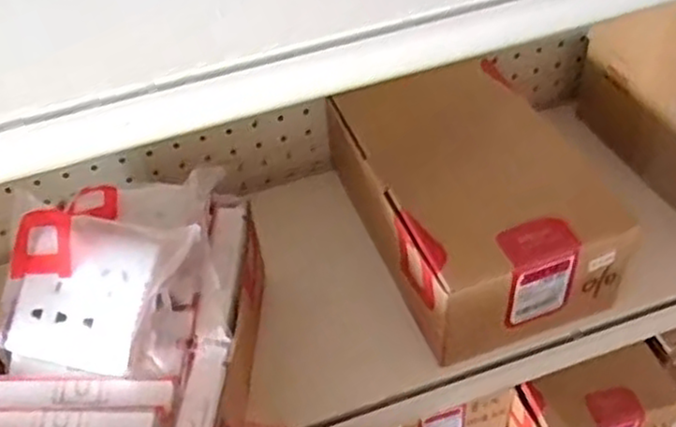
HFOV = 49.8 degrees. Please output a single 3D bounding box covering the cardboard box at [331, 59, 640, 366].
[{"bbox_3d":[0.108,-0.013,0.627,0.164,0.107,0.246,-15,48,-9],"label":"cardboard box"}]

